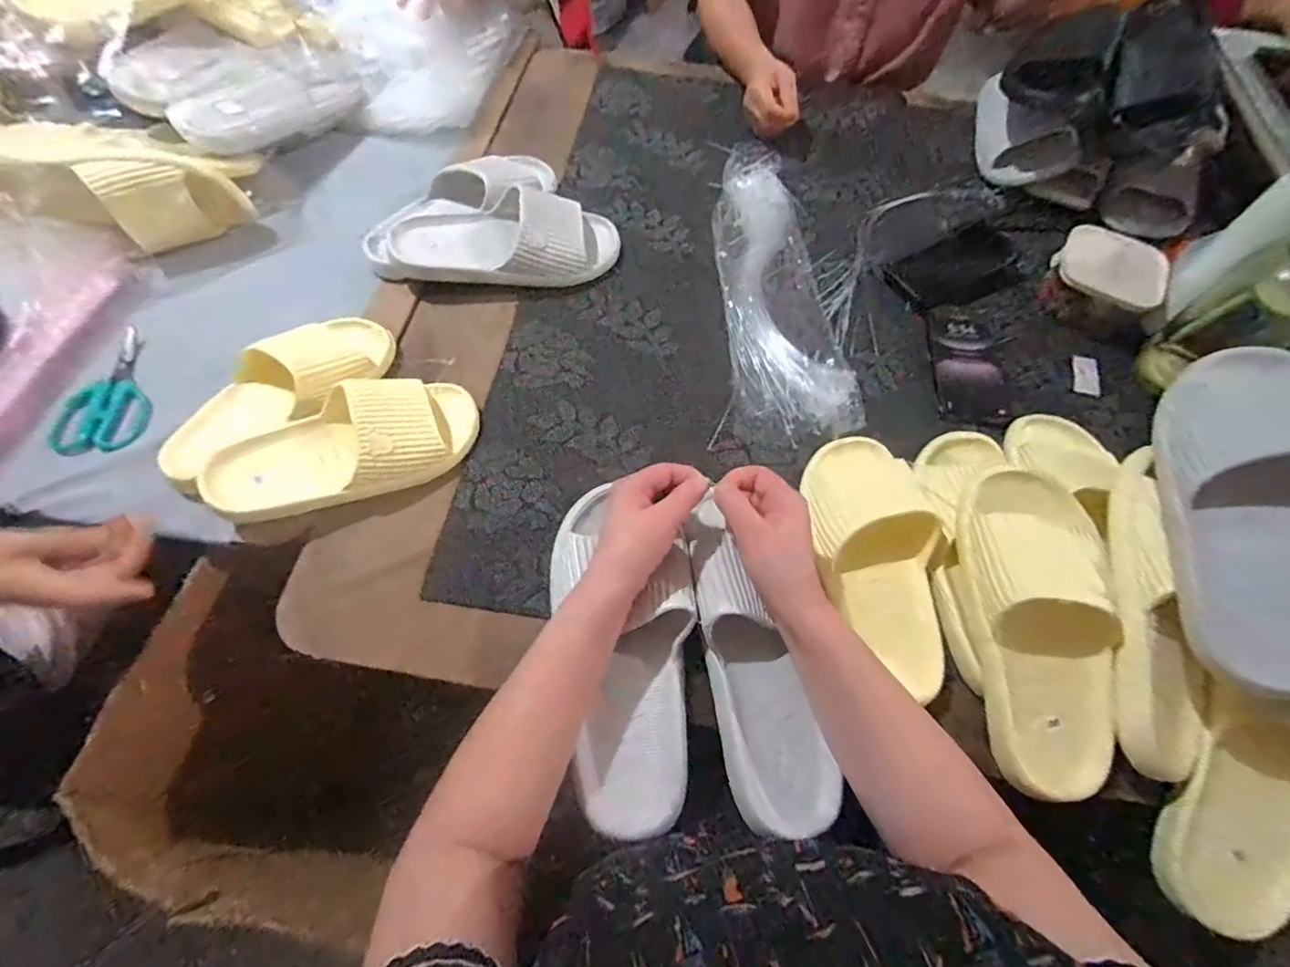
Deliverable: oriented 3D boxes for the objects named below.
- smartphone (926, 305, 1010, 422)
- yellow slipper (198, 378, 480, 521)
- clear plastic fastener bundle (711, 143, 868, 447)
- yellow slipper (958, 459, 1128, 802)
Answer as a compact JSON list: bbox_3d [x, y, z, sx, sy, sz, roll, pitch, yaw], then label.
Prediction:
[{"bbox_3d":[0.363,-0.137,0.654,0.073,0.009,0.156,6,62,2],"label":"smartphone"},{"bbox_3d":[-0.279,-0.034,0.549,0.237,0.076,0.099,-17,64,-10],"label":"yellow slipper"},{"bbox_3d":[0.151,-0.240,0.689,0.130,0.033,0.428,-2,62,-3],"label":"clear plastic fastener bundle"},{"bbox_3d":[0.317,0.109,0.456,0.095,0.061,0.243,-2,81,-3],"label":"yellow slipper"}]

